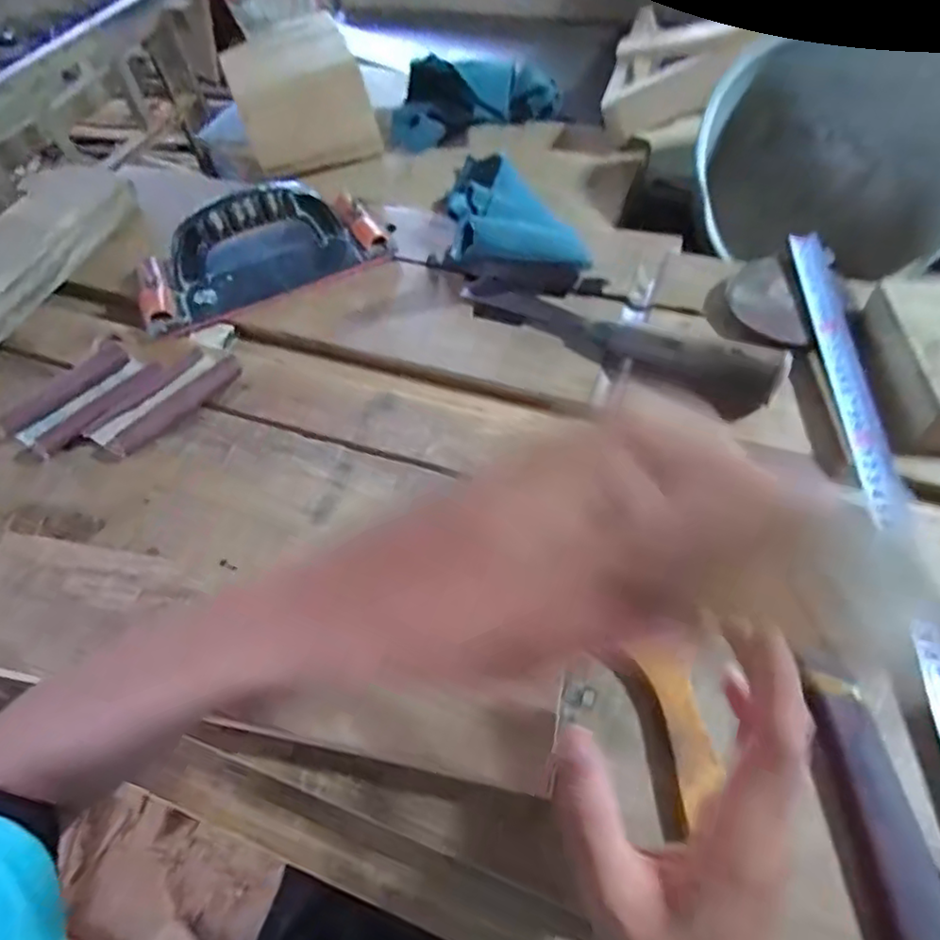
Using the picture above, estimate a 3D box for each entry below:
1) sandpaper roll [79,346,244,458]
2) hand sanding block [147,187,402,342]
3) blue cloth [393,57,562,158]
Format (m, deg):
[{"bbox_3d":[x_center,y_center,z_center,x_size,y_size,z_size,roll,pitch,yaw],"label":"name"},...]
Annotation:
[{"bbox_3d":[-0.228,-0.055,0.459,0.041,0.019,0.109,35,65,26],"label":"sandpaper roll"},{"bbox_3d":[-0.184,-0.192,0.534,0.217,0.080,0.085,-26,57,-12],"label":"hand sanding block"},{"bbox_3d":[0.002,-0.417,0.700,0.186,0.078,0.075,8,56,11],"label":"blue cloth"}]

